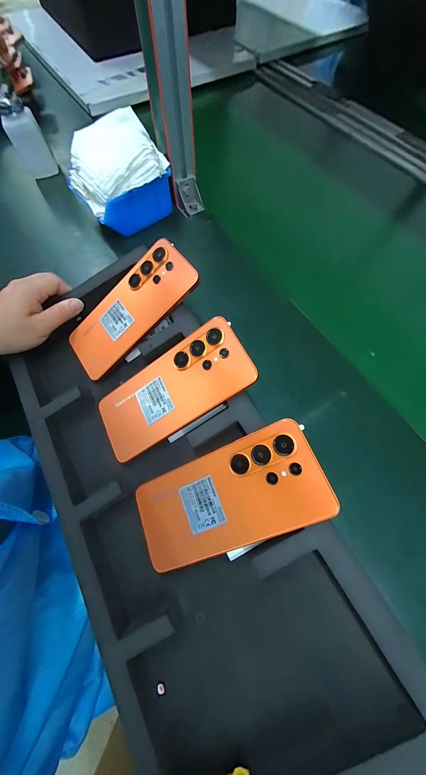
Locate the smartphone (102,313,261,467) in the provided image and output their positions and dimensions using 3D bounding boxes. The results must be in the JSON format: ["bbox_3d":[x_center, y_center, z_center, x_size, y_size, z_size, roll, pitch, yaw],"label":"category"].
[{"bbox_3d":[-0.044,0.005,0.247,0.165,0.005,0.075,-33,72,13],"label":"smartphone"}]

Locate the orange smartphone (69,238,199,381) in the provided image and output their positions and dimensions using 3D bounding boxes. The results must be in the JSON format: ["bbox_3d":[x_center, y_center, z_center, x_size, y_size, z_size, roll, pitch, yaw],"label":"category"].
[{"bbox_3d":[-0.096,-0.088,0.281,0.167,0.009,0.076,-40,72,11],"label":"orange smartphone"}]

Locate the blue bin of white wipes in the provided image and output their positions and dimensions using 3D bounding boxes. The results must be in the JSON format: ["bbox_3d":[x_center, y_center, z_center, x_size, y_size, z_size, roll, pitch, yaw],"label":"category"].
[{"bbox_3d":[-0.144,-0.322,0.377,0.132,0.096,0.118,-33,72,-13],"label":"blue bin of white wipes"}]

